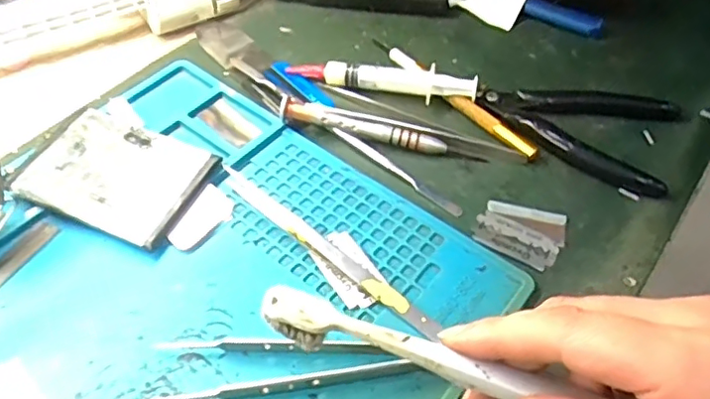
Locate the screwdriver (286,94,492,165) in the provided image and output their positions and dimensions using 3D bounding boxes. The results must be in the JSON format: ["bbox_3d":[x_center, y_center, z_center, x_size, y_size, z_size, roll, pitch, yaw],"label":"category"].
[{"bbox_3d":[0.015,-0.038,0.327,0.113,0.013,0.012,13,52,7],"label":"screwdriver"}]

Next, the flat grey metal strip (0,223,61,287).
[{"bbox_3d":[-0.161,0.031,0.271,0.012,0.004,0.055,24,54,15],"label":"flat grey metal strip"}]

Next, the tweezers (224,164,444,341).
[{"bbox_3d":[-0.015,0.023,0.282,0.133,0.005,0.010,35,58,22],"label":"tweezers"}]

